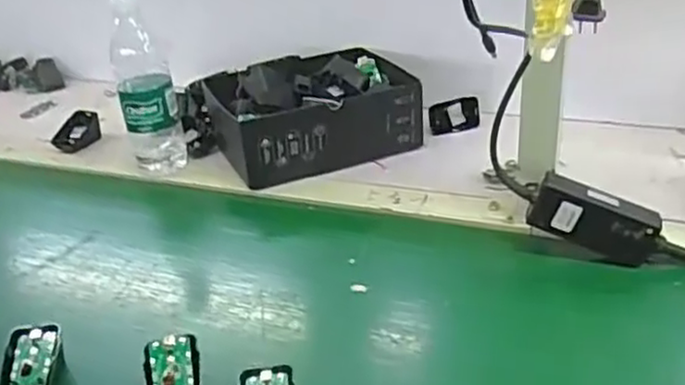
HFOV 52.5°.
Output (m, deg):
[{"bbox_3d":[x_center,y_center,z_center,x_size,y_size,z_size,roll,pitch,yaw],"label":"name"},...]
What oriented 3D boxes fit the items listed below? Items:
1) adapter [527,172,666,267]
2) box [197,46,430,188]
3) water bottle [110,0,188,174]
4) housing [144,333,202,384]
[{"bbox_3d":[0.241,0.026,0.658,0.119,0.051,0.035,23,35,9],"label":"adapter"},{"bbox_3d":[-0.034,-0.099,0.914,0.244,0.110,0.177,-16,33,-18],"label":"box"},{"bbox_3d":[-0.240,-0.123,0.854,0.067,0.229,0.055,-13,32,-14],"label":"water bottle"},{"bbox_3d":[-0.131,0.143,0.543,0.042,0.013,0.068,-6,56,-17],"label":"housing"}]

